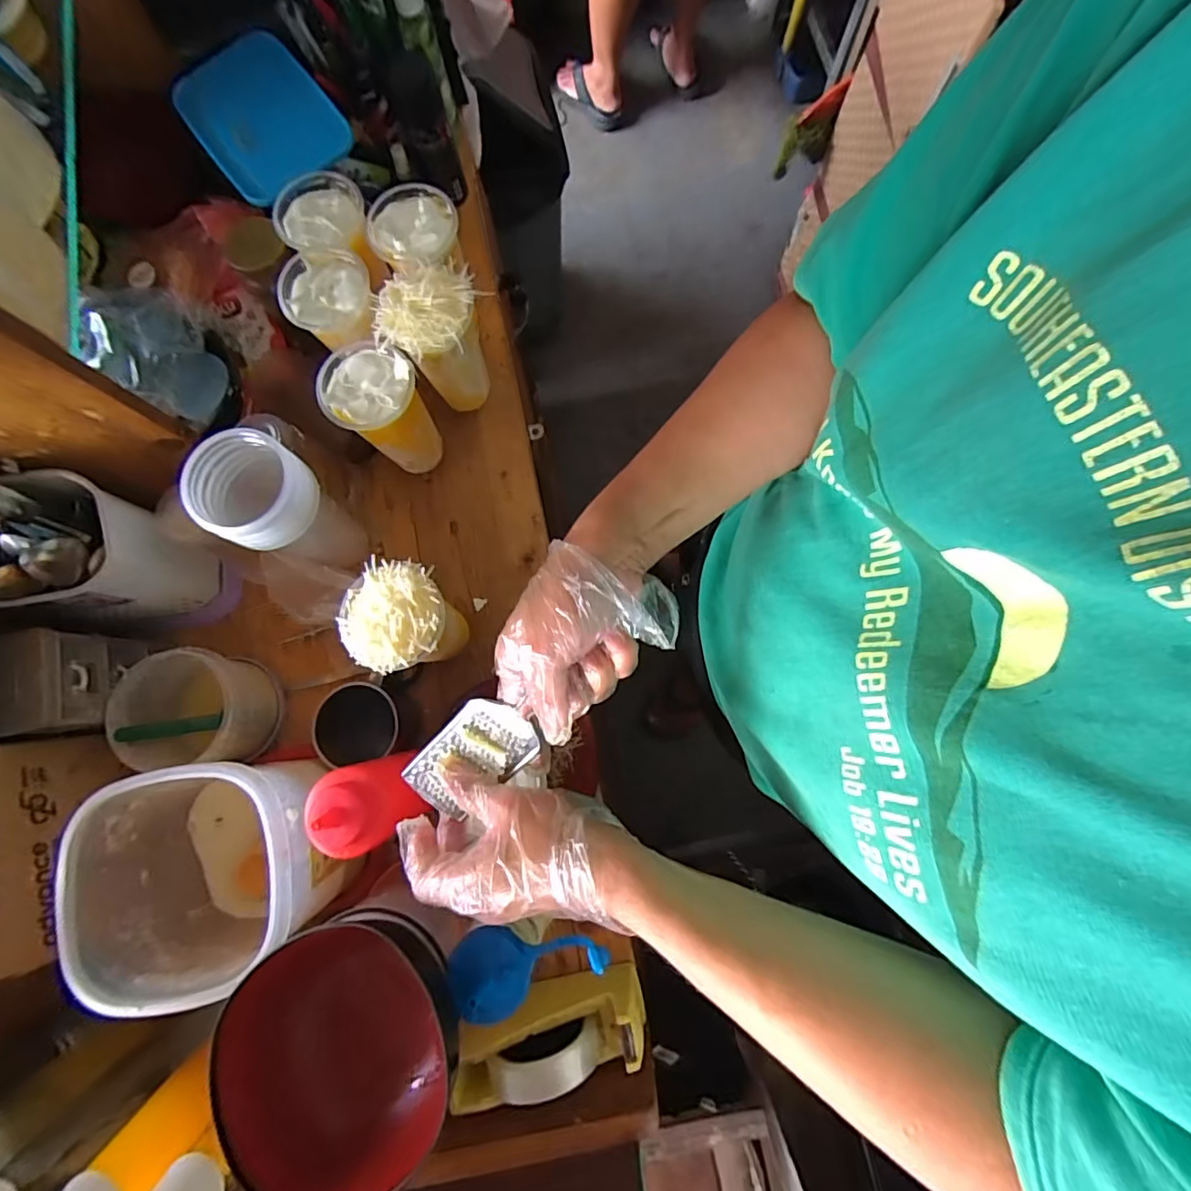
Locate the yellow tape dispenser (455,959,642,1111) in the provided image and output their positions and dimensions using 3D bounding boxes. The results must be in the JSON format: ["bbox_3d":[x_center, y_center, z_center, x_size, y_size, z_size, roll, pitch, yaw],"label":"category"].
[{"bbox_3d":[-0.035,0.391,0.484,0.178,0.077,0.063,-12,79,-16],"label":"yellow tape dispenser"}]

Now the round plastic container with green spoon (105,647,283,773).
[{"bbox_3d":[-0.403,0.116,0.572,0.121,0.081,0.115,-5,80,-1],"label":"round plastic container with green spoon"}]

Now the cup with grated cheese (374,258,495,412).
[{"bbox_3d":[-0.162,-0.262,0.584,0.090,0.144,0.089,0,80,0],"label":"cup with grated cheese"}]

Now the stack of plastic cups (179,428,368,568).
[{"bbox_3d":[-0.290,-0.082,0.541,0.095,0.177,0.099,28,81,5],"label":"stack of plastic cups"}]

